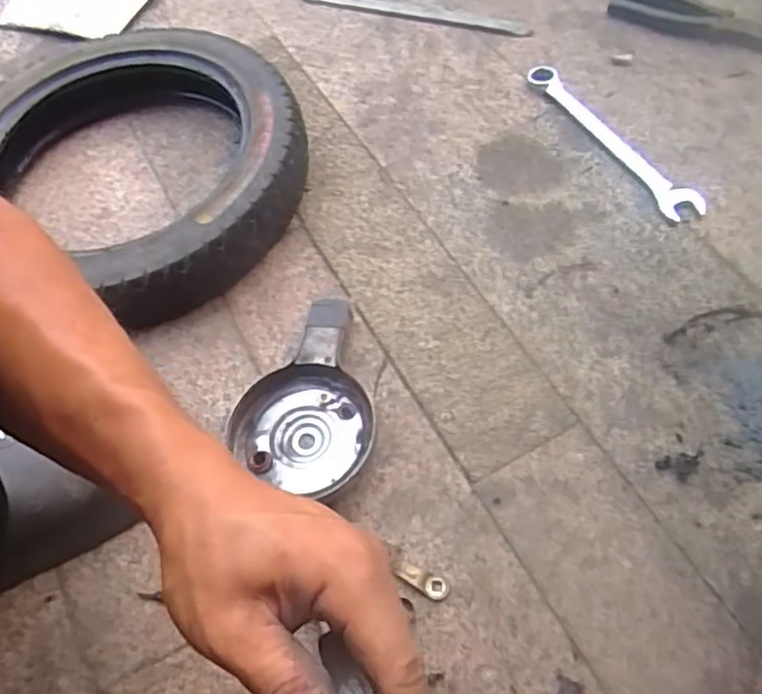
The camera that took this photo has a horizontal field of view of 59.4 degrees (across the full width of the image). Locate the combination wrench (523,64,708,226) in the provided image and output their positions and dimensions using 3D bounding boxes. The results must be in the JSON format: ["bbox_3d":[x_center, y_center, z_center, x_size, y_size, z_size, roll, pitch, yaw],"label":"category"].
[{"bbox_3d":[0.227,-0.211,0.670,0.040,0.012,0.241,-27,61,-11],"label":"combination wrench"}]

